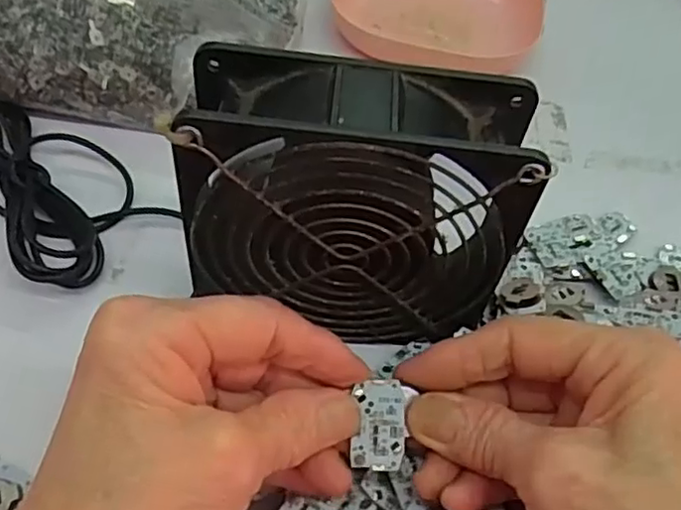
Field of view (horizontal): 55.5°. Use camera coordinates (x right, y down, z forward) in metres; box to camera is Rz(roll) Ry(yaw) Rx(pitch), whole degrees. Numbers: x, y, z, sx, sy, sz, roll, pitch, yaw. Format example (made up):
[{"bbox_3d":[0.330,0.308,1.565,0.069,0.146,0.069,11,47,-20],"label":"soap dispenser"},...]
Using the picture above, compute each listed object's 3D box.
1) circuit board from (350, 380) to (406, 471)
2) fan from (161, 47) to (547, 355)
[{"bbox_3d":[0.014,0.057,0.216,0.017,0.004,0.028,5,82,-4],"label":"circuit board"},{"bbox_3d":[0.004,-0.012,0.247,0.117,0.117,0.046,7,53,-1],"label":"fan"}]

